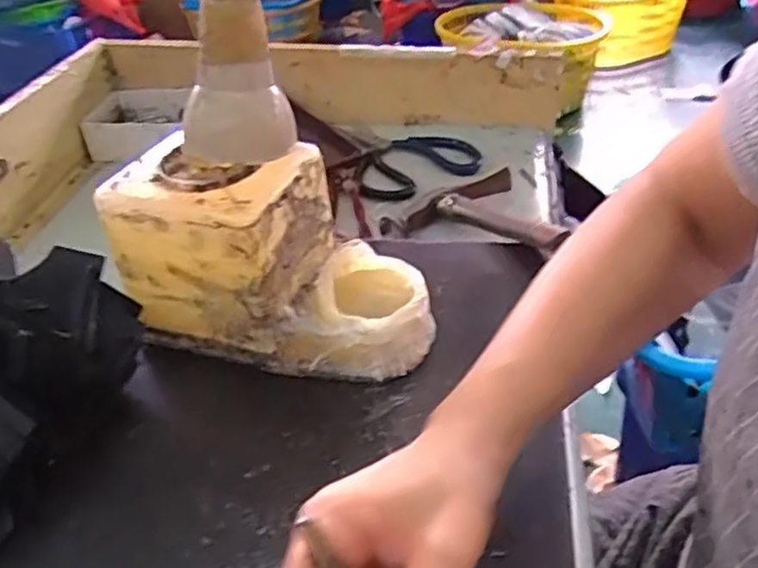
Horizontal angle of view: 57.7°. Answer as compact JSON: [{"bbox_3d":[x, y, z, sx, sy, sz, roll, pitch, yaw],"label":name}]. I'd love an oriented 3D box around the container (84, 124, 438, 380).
[{"bbox_3d":[-0.068,-0.018,0.461,0.198,0.128,0.100,3,38,9],"label":"container"}]

